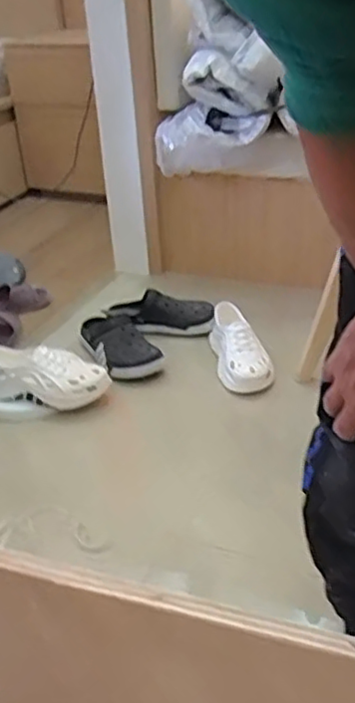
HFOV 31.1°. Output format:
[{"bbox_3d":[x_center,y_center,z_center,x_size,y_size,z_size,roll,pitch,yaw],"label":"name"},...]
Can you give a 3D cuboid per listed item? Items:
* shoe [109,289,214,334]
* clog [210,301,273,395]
[{"bbox_3d":[-0.047,-0.083,1.510,0.263,0.081,0.092,6,32,16],"label":"shoe"},{"bbox_3d":[0.124,-0.007,1.372,0.105,0.094,0.226,-9,47,-10],"label":"clog"}]

